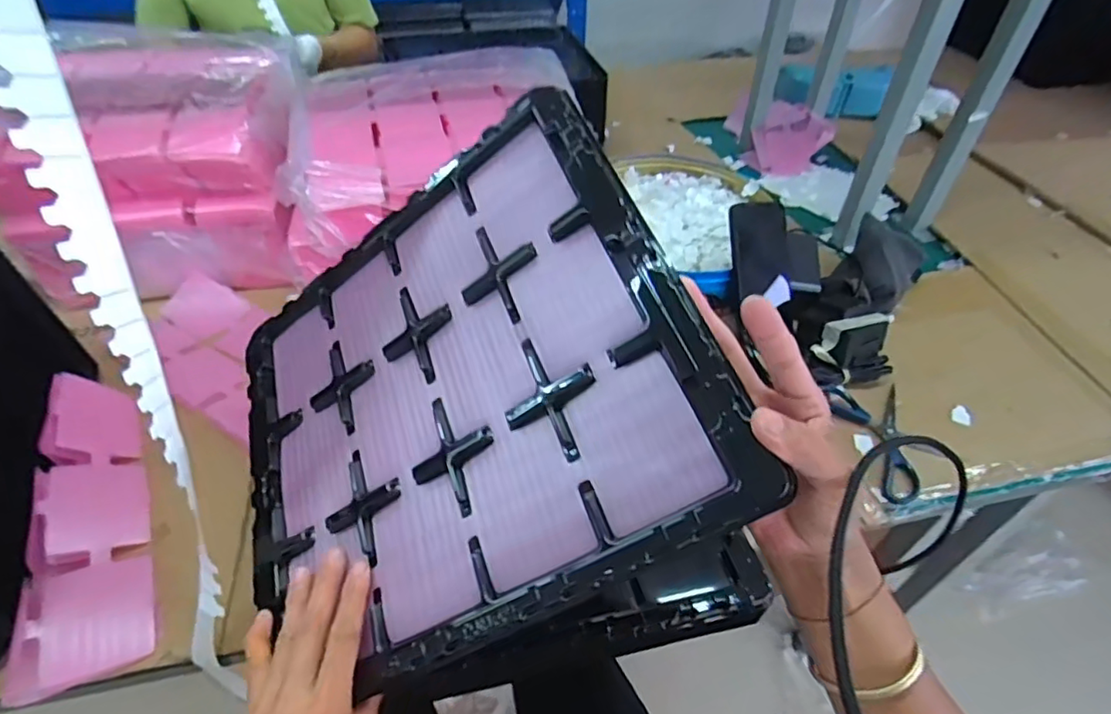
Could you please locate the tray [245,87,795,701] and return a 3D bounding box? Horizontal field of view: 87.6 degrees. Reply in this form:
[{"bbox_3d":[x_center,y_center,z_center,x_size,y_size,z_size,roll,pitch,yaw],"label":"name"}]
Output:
[{"bbox_3d":[-0.086,0.022,0.415,0.360,0.018,0.332,-31,62,17],"label":"tray"}]

